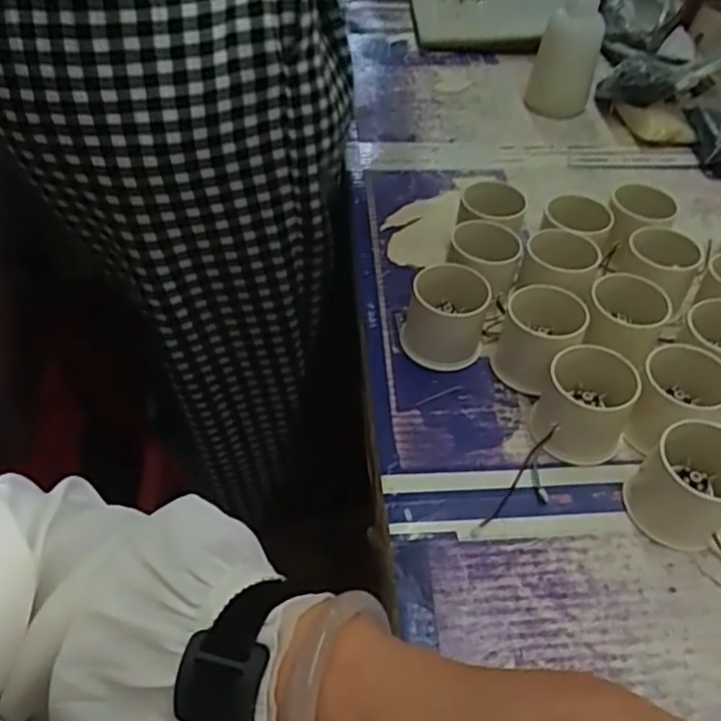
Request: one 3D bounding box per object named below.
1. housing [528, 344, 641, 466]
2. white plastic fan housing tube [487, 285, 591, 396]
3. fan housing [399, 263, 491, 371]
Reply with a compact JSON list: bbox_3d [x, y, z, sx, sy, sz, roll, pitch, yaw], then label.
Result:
[{"bbox_3d":[0.136,0.026,0.406,0.052,0.048,0.057,1,48,-1],"label":"housing"},{"bbox_3d":[0.116,-0.014,0.439,0.048,0.053,0.060,20,50,16],"label":"white plastic fan housing tube"},{"bbox_3d":[0.057,-0.031,0.452,0.054,0.051,0.053,1,48,-1],"label":"fan housing"}]

